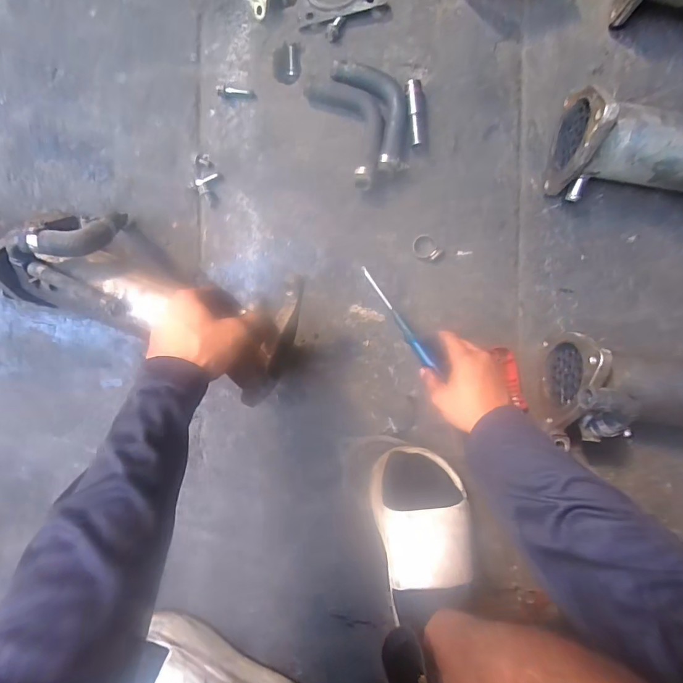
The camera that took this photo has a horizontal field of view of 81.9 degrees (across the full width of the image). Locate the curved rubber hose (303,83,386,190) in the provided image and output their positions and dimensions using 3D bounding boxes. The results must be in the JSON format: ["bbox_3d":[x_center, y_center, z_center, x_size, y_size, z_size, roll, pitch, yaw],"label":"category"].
[{"bbox_3d":[0.018,-0.271,0.501,0.065,0.032,0.138,-31,95,-6],"label":"curved rubber hose"}]

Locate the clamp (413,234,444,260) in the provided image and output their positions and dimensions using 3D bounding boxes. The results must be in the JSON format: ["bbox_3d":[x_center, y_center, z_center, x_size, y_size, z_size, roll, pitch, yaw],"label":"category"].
[{"bbox_3d":[0.114,-0.123,0.521,0.030,0.006,0.040,-44,97,-5],"label":"clamp"}]

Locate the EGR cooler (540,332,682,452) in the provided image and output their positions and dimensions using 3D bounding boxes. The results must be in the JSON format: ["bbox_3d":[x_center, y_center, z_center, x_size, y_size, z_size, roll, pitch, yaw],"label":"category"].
[{"bbox_3d":[0.430,0.071,0.458,0.337,0.134,0.121,6,90,4],"label":"EGR cooler"}]

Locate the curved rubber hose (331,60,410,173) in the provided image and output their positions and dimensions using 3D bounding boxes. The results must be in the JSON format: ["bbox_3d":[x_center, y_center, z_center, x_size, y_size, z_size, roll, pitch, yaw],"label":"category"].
[{"bbox_3d":[0.049,-0.292,0.500,0.063,0.022,0.148,-29,95,-7],"label":"curved rubber hose"}]

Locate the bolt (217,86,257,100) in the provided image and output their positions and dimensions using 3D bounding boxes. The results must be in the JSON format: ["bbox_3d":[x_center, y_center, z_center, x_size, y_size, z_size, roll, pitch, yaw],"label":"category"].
[{"bbox_3d":[-0.137,-0.326,0.517,0.049,0.007,0.012,3,91,-8],"label":"bolt"}]

